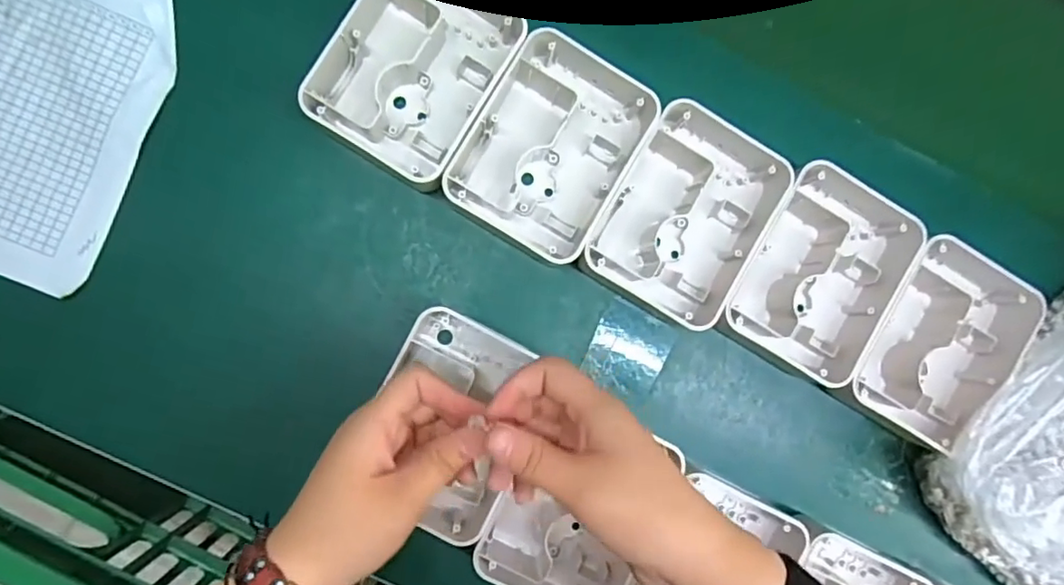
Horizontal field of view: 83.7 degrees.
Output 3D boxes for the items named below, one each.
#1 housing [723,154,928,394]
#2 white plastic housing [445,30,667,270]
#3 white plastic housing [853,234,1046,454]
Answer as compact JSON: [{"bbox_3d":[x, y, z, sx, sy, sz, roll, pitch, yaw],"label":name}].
[{"bbox_3d":[0.196,-0.018,0.408,0.100,0.039,0.144,29,87,-4],"label":"housing"},{"bbox_3d":[0.017,-0.099,0.390,0.101,0.035,0.138,34,87,-4],"label":"white plastic housing"},{"bbox_3d":[0.283,0.035,0.412,0.106,0.043,0.133,31,87,-4],"label":"white plastic housing"}]

